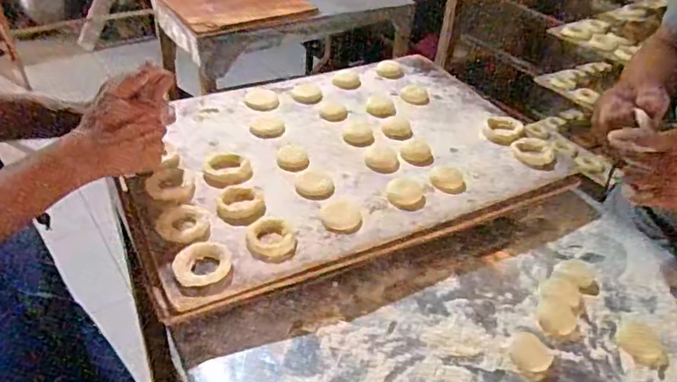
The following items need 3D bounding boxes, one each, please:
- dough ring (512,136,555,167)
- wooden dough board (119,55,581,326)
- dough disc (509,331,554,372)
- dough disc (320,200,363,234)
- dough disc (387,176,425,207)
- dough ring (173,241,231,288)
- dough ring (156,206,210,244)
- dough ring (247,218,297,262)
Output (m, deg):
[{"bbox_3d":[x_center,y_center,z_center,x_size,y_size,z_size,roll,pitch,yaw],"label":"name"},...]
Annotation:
[{"bbox_3d":[0.286,-0.059,0.798,0.059,0.016,0.059,3,38,-2],"label":"dough ring"},{"bbox_3d":[-0.006,-0.065,0.796,0.582,0.033,0.413,-15,42,-23],"label":"wooden dough board"},{"bbox_3d":[0.211,0.176,0.591,0.044,0.004,0.049,25,43,24],"label":"dough disc"},{"bbox_3d":[0.005,0.033,0.675,0.049,0.009,0.053,3,38,-2],"label":"dough disc"},{"bbox_3d":[0.088,0.002,0.714,0.046,0.014,0.048,3,38,-2],"label":"dough disc"},{"bbox_3d":[-0.150,0.083,0.599,0.063,0.024,0.054,-11,41,-18],"label":"dough ring"},{"bbox_3d":[-0.183,0.039,0.639,0.058,0.012,0.058,3,38,-2],"label":"dough ring"},{"bbox_3d":[-0.077,0.059,0.634,0.055,0.018,0.058,3,38,-2],"label":"dough ring"}]

